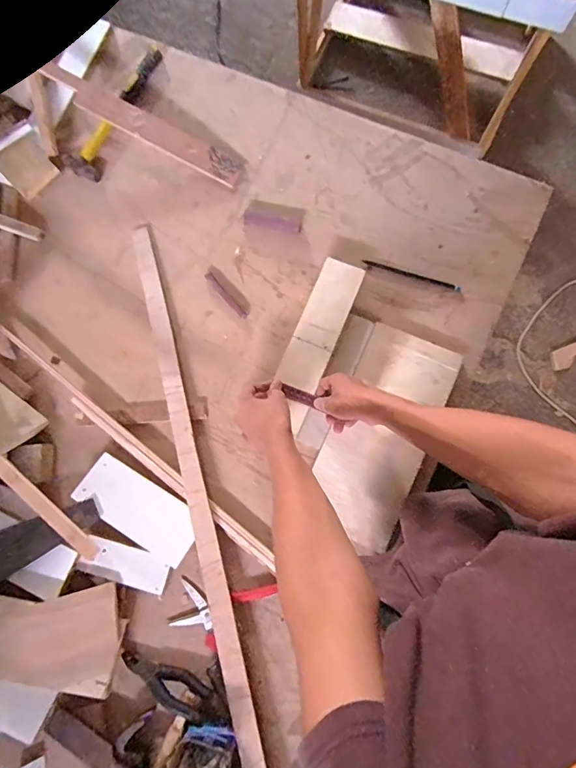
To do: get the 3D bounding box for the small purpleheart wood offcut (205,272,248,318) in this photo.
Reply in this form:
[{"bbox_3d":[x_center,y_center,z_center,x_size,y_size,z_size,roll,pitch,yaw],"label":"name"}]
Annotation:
[{"bbox_3d":[-0.106,-0.152,0.736,0.013,0.006,0.102,-41,80,-3],"label":"small purpleheart wood offcut"}]

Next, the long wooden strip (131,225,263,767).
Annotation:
[{"bbox_3d":[-0.149,0.154,0.667,0.040,0.024,0.891,-14,78,-4],"label":"long wooden strip"}]

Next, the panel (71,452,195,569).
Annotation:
[{"bbox_3d":[-0.232,0.194,0.671,0.195,0.019,0.085,32,84,9],"label":"panel"}]

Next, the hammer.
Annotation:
[{"bbox_3d":[-0.322,-0.508,0.784,0.073,0.034,0.280,24,85,5],"label":"hammer"}]

